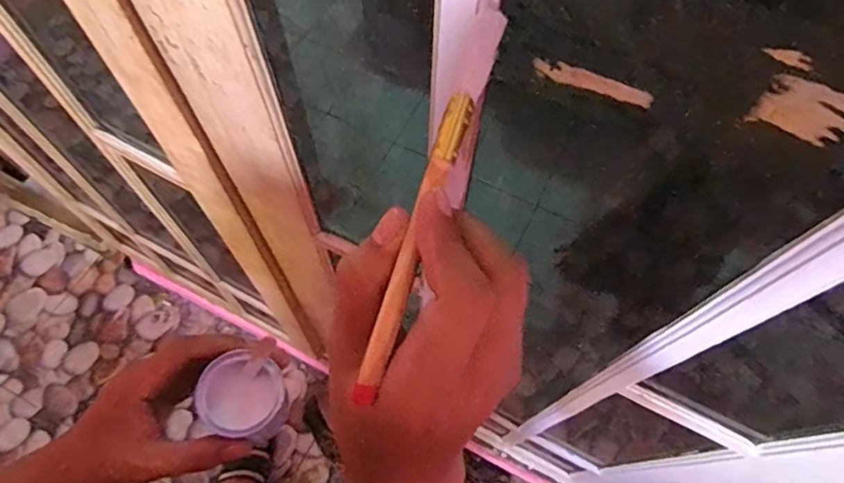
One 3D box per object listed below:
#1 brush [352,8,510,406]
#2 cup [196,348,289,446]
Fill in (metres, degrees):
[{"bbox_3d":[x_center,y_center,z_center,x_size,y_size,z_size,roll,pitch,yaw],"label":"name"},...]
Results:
[{"bbox_3d":[0.005,-0.020,0.215,0.012,0.004,0.154,18,82,6],"label":"brush"},{"bbox_3d":[-0.120,0.108,0.380,0.059,0.026,0.051,13,65,4],"label":"cup"}]

